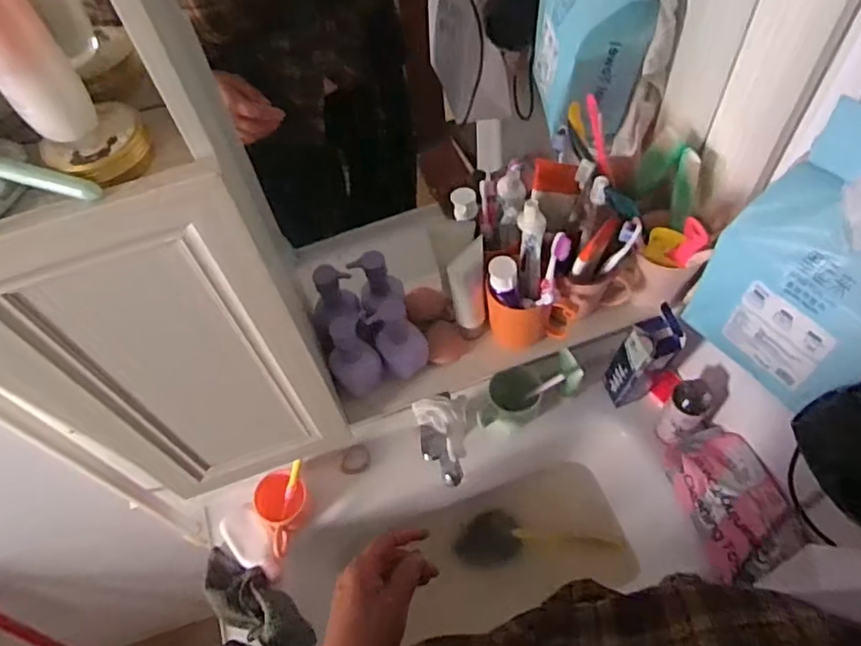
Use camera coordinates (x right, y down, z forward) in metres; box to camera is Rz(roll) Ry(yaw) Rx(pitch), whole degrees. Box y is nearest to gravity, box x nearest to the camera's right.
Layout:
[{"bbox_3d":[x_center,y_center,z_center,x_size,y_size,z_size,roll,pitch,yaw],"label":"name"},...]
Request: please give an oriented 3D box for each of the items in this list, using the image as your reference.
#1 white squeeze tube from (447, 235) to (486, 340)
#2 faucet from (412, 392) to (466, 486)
[{"bbox_3d":[0.048,-0.032,0.741,0.052,0.152,0.032,-33,61,-16],"label":"white squeeze tube"},{"bbox_3d":[0.016,0.165,0.848,0.071,0.112,0.122,-2,73,8],"label":"faucet"}]

